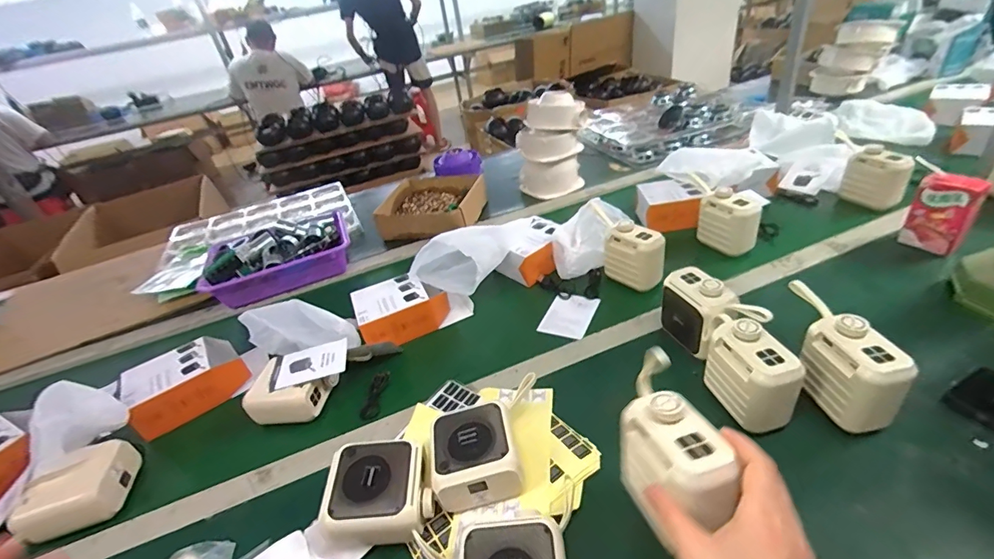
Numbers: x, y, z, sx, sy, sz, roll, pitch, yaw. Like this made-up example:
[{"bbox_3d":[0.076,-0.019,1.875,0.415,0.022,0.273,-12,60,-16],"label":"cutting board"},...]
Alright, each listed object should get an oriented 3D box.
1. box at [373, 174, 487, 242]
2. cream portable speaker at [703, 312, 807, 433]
[{"bbox_3d":[-0.144,-0.161,1.002,0.206,0.070,0.216,5,35,19],"label":"box"},{"bbox_3d":[0.270,0.097,0.475,0.053,0.093,0.095,-11,33,-5],"label":"cream portable speaker"}]

